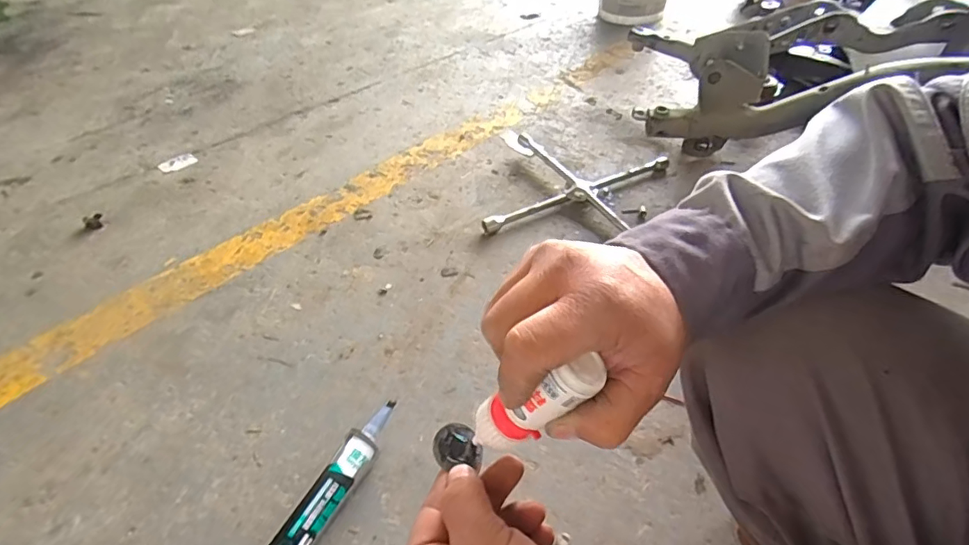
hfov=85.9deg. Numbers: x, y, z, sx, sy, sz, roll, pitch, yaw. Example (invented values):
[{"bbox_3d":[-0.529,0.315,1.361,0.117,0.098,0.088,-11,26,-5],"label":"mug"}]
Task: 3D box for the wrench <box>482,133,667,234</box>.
[{"bbox_3d":[0.202,-0.163,1.053,0.307,0.032,0.317,10,47,14],"label":"wrench"}]

